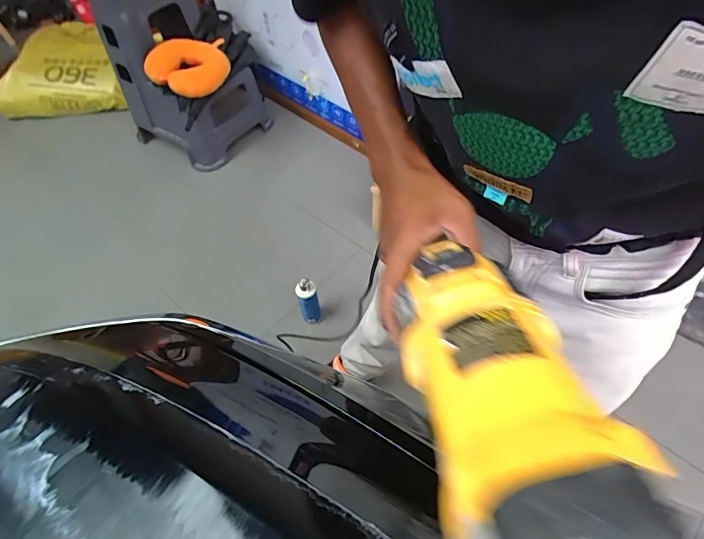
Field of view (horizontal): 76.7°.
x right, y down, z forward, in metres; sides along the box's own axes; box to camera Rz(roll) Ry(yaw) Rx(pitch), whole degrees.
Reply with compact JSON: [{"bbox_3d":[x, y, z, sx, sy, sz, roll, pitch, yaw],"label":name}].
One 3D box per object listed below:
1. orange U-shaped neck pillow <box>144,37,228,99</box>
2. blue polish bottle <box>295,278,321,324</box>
[{"bbox_3d":[-0.625,-0.774,1.704,0.290,0.125,0.262,-8,52,-1],"label":"orange U-shaped neck pillow"},{"bbox_3d":[-0.133,0.104,1.384,0.060,0.197,0.060,-2,52,3],"label":"blue polish bottle"}]

